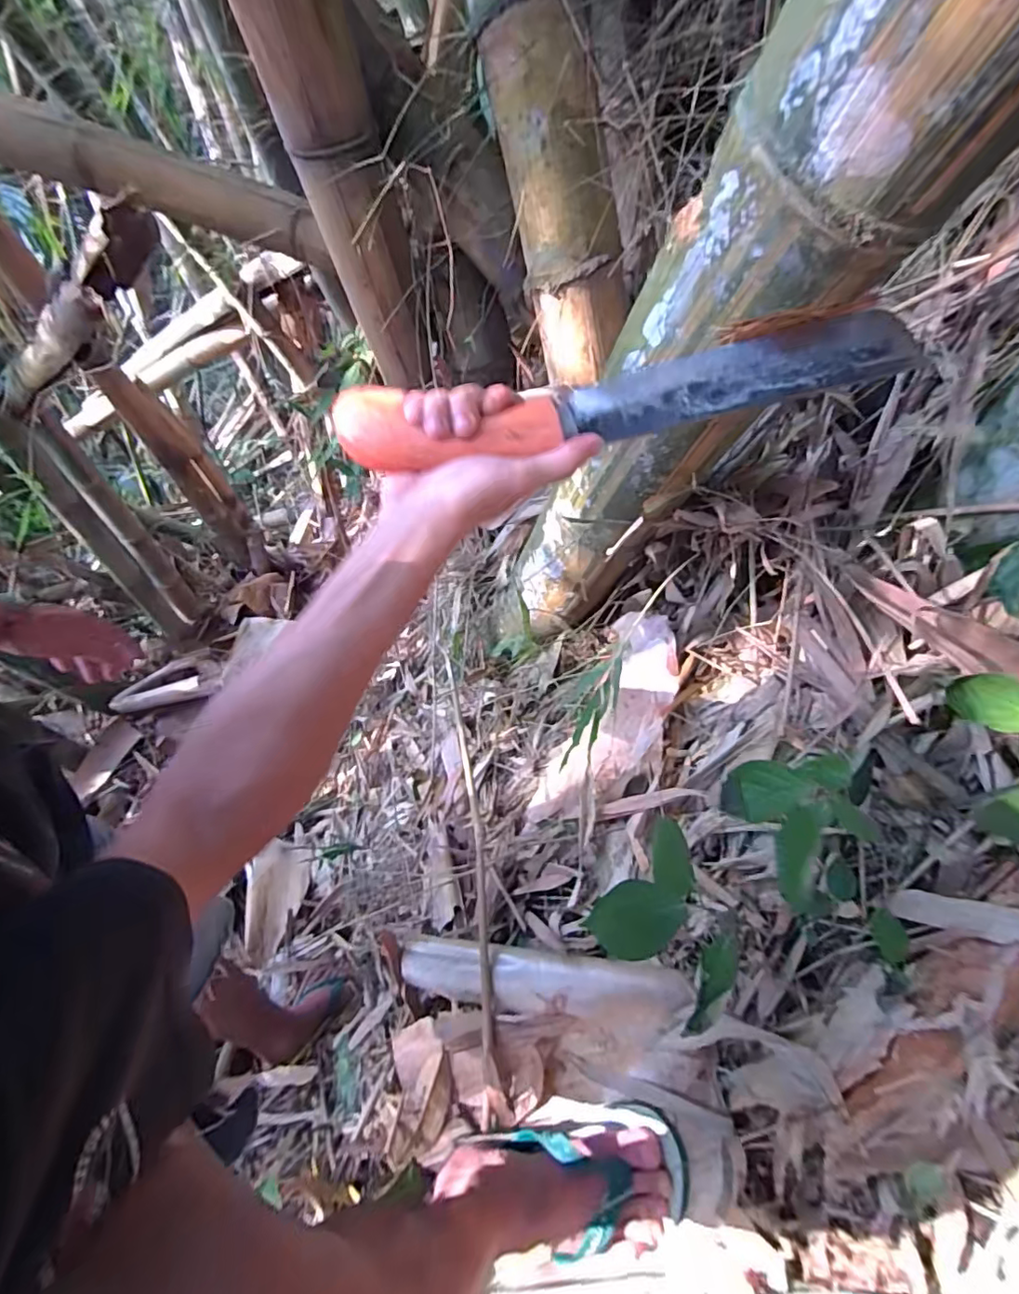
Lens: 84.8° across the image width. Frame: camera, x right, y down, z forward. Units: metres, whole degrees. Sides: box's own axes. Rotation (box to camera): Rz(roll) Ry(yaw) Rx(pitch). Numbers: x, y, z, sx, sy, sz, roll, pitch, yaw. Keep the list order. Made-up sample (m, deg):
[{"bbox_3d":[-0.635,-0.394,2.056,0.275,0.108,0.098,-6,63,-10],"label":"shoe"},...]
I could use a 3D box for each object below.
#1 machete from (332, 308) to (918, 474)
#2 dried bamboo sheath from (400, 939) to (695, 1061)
[{"bbox_3d":[0.081,-0.170,0.376,0.385,0.033,0.056,-11,53,-4],"label":"machete"},{"bbox_3d":[0.020,0.409,0.673,0.371,0.046,0.093,-6,50,26],"label":"dried bamboo sheath"}]

